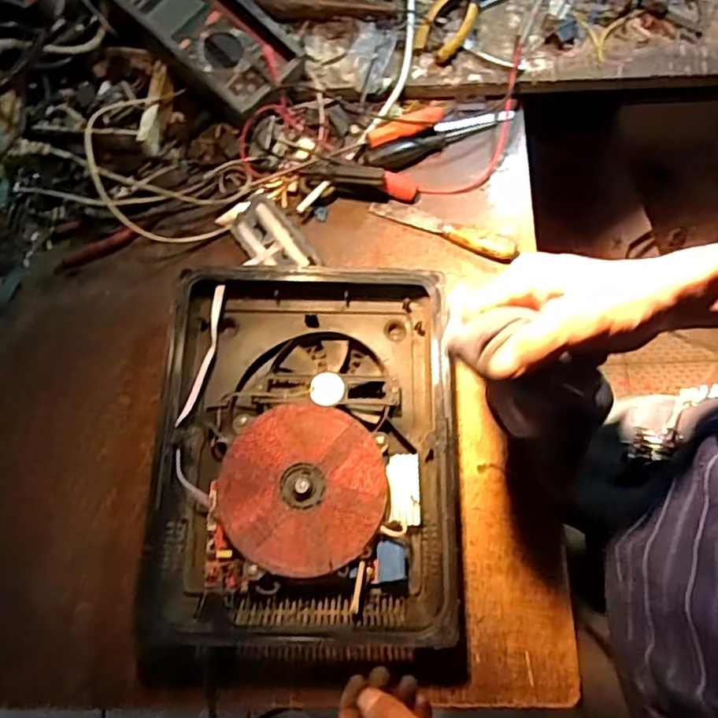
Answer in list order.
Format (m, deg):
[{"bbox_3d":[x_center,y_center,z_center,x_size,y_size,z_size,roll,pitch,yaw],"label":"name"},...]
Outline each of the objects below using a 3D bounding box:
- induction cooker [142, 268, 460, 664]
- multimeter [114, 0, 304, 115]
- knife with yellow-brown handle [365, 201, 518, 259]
[{"bbox_3d":[-0.048,0.081,0.549,0.258,0.049,0.331,1,74,1],"label":"induction cooker"},{"bbox_3d":[-0.165,-0.353,0.650,0.213,0.060,0.107,42,78,11],"label":"multimeter"},{"bbox_3d":[0.090,-0.142,0.649,0.159,0.017,0.021,23,75,7],"label":"knife with yellow-brown handle"}]

